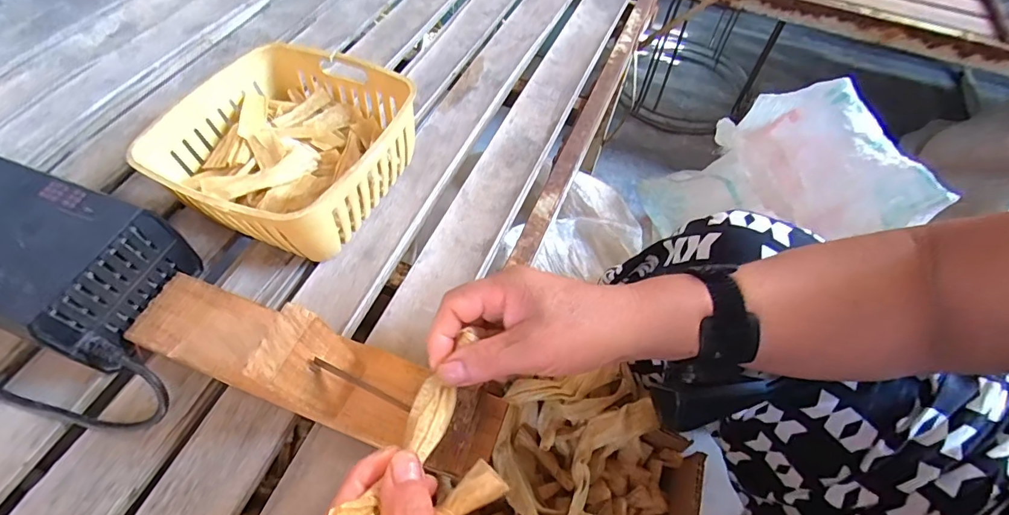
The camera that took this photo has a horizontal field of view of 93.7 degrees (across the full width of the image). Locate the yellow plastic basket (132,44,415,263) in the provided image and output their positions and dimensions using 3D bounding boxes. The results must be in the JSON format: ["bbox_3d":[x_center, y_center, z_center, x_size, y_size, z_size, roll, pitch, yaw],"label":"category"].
[{"bbox_3d":[-0.190,-0.094,0.420,0.179,0.082,0.179,21,55,10],"label":"yellow plastic basket"}]

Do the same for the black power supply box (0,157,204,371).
[{"bbox_3d":[-0.358,-0.003,0.351,0.229,0.086,0.106,17,54,8],"label":"black power supply box"}]

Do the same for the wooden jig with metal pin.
[{"bbox_3d":[-0.136,0.059,0.304,0.275,0.121,0.068,19,54,9],"label":"wooden jig with metal pin"}]

